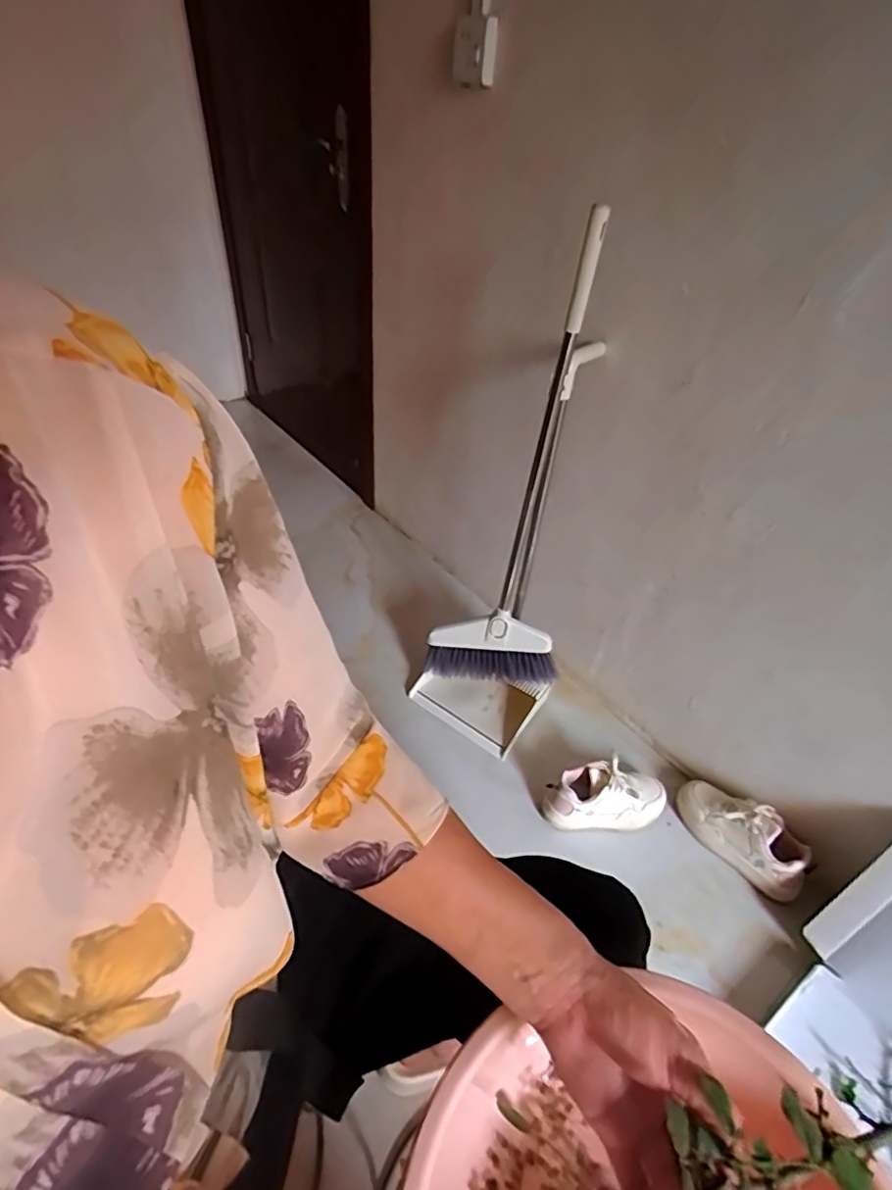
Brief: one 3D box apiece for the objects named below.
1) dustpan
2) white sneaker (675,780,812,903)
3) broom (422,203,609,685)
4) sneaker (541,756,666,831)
[{"bbox_3d":[0.118,-0.049,1.130,0.263,0.808,0.226,32,44,29],"label":"dustpan"},{"bbox_3d":[0.552,0.440,1.071,0.078,0.106,0.241,-22,46,-32],"label":"white sneaker"},{"bbox_3d":[0.137,-0.161,1.074,0.286,0.896,0.077,12,38,8],"label":"broom"},{"bbox_3d":[0.315,0.396,1.124,0.235,0.104,0.088,3,38,-4],"label":"sneaker"}]

